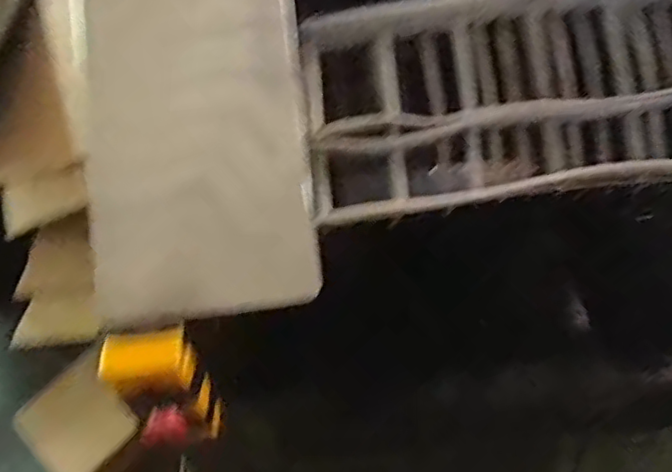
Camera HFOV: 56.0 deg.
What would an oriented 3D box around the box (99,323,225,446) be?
[{"bbox_3d":[-0.155,0.154,0.589,0.077,0.149,0.064,-11,48,-6],"label":"box"}]

